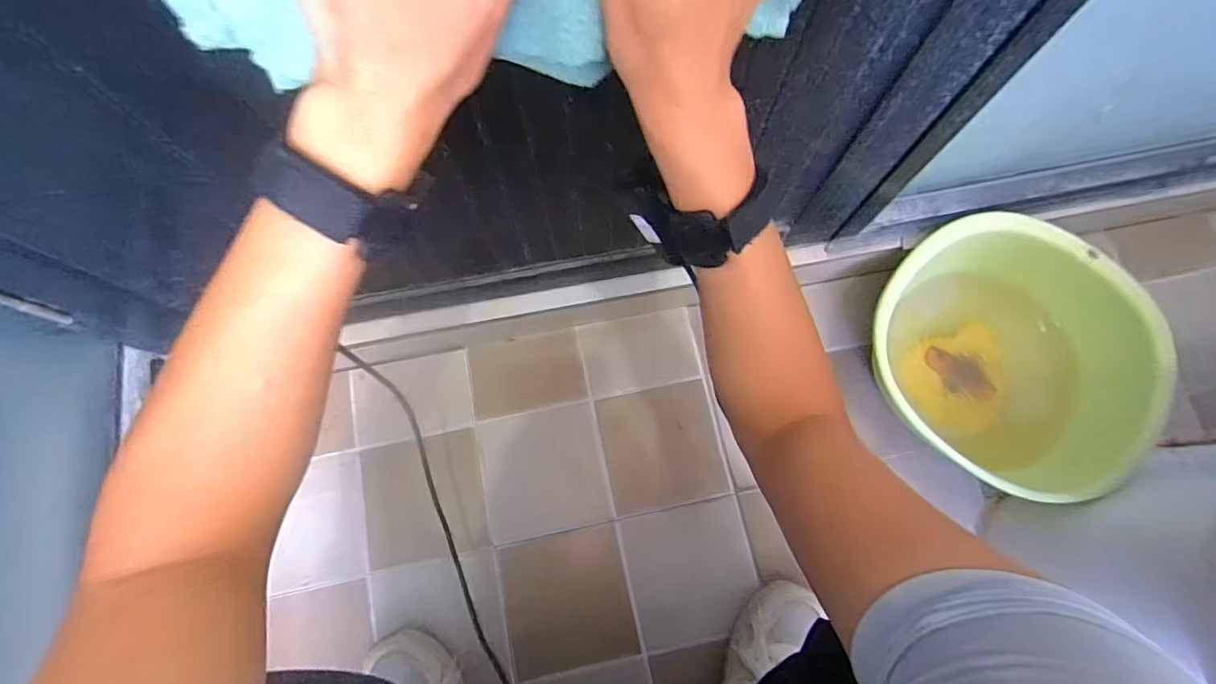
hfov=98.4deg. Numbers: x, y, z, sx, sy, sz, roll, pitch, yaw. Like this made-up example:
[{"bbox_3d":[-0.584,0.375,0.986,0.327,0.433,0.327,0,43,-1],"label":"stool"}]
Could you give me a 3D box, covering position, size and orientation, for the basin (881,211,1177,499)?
[{"bbox_3d":[0.443,0.019,0.609,0.287,0.148,0.280,0,75,1],"label":"basin"}]

